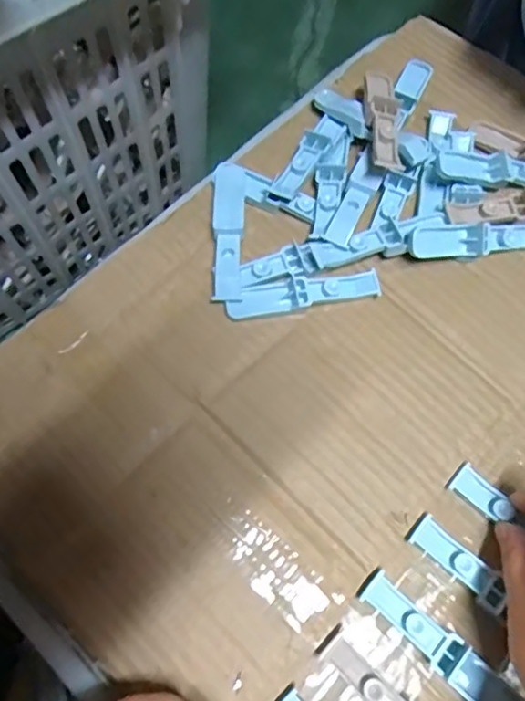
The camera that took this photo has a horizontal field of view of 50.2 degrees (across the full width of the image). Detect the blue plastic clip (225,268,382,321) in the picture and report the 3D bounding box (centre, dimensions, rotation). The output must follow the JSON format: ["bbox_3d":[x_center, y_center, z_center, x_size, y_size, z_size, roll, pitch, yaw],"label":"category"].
[{"bbox_3d":[0.026,-0.037,0.363,0.098,0.012,0.021,-12,71,-5],"label":"blue plastic clip"}]

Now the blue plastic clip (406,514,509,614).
[{"bbox_3d":[0.111,0.120,0.315,0.059,0.009,0.018,40,75,12],"label":"blue plastic clip"}]

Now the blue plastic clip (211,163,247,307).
[{"bbox_3d":[-0.022,-0.080,0.376,0.021,0.013,0.103,1,71,0],"label":"blue plastic clip"}]

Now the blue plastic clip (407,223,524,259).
[{"bbox_3d":[0.144,-0.072,0.370,0.099,0.023,0.019,-7,71,-3],"label":"blue plastic clip"}]

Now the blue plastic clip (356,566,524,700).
[{"bbox_3d":[0.096,0.160,0.300,0.101,0.008,0.020,40,75,12],"label":"blue plastic clip"}]

